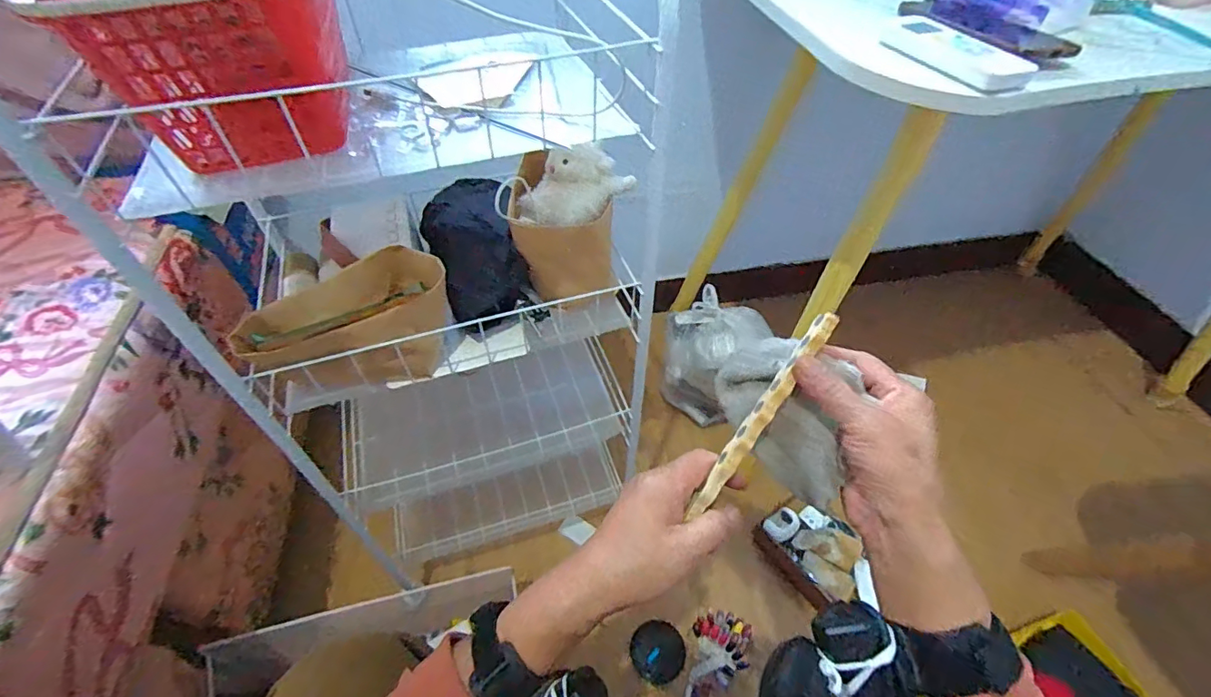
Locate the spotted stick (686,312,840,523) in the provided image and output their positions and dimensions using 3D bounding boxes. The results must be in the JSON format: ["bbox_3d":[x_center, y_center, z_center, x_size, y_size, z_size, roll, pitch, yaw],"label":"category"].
[{"bbox_3d":[0.106,0.042,0.351,0.015,0.011,0.160,34,86,27],"label":"spotted stick"}]

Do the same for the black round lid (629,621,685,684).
[{"bbox_3d":[0.080,0.459,0.790,0.079,0.011,0.080,0,48,0],"label":"black round lid"}]

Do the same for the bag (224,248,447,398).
[{"bbox_3d":[-0.223,-0.016,0.470,0.171,0.095,0.081,-23,52,-20],"label":"bag"}]

